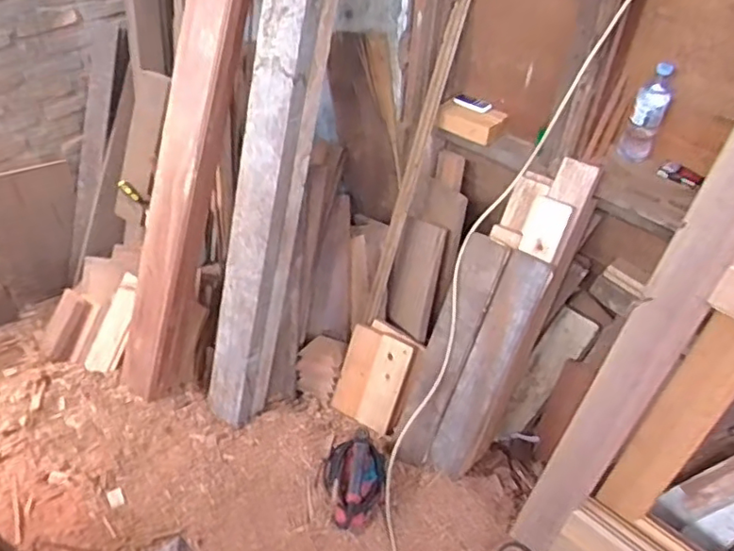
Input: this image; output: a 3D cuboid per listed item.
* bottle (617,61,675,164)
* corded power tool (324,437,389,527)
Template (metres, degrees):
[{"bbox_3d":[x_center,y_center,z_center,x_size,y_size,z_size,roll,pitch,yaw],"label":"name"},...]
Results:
[{"bbox_3d":[0.654,-0.372,1.366,0.071,0.226,0.072,15,44,14],"label":"bottle"},{"bbox_3d":[-0.022,0.539,1.545,0.158,0.133,0.194,-10,44,-13],"label":"corded power tool"}]

